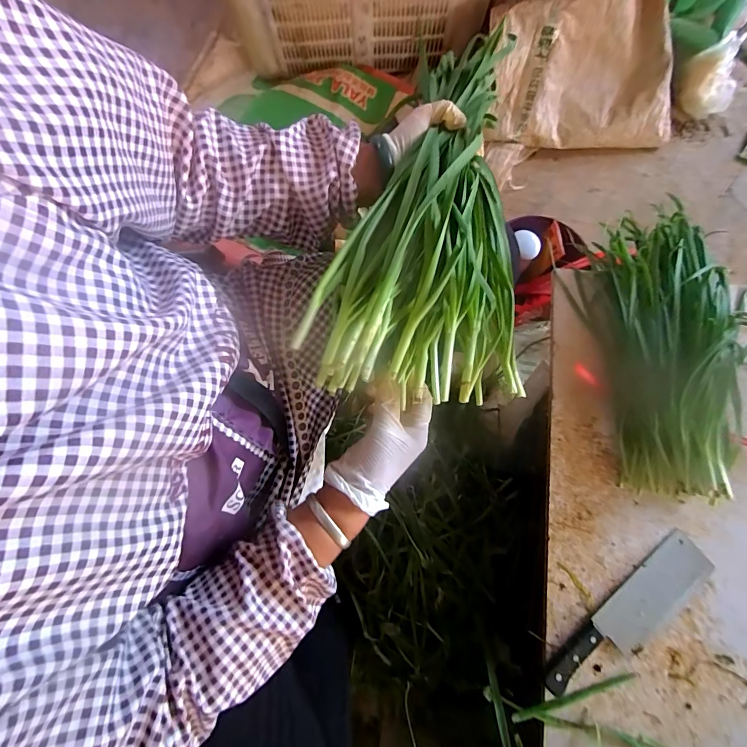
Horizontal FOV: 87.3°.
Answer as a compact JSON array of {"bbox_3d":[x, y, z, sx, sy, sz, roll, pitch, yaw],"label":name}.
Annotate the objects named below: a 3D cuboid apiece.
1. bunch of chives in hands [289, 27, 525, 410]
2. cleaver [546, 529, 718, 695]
[{"bbox_3d":[0.086,-0.177,0.399,0.195,0.082,0.429,15,76,5],"label":"bunch of chives in hands"},{"bbox_3d":[0.329,0.314,0.497,0.261,0.014,0.065,-39,80,-7],"label":"cleaver"}]

